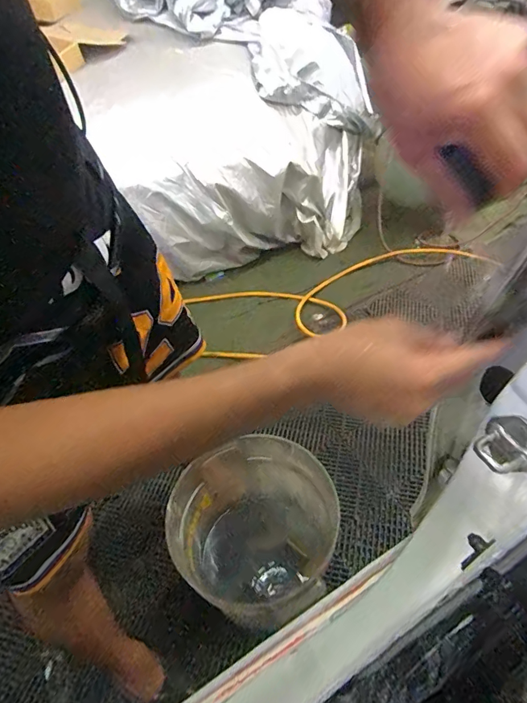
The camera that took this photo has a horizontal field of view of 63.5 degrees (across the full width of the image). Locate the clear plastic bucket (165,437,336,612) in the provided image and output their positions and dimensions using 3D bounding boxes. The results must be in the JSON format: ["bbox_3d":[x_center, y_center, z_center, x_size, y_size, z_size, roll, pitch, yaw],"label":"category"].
[{"bbox_3d":[-0.010,0.357,0.886,0.305,0.232,0.266,6,47,13],"label":"clear plastic bucket"}]

